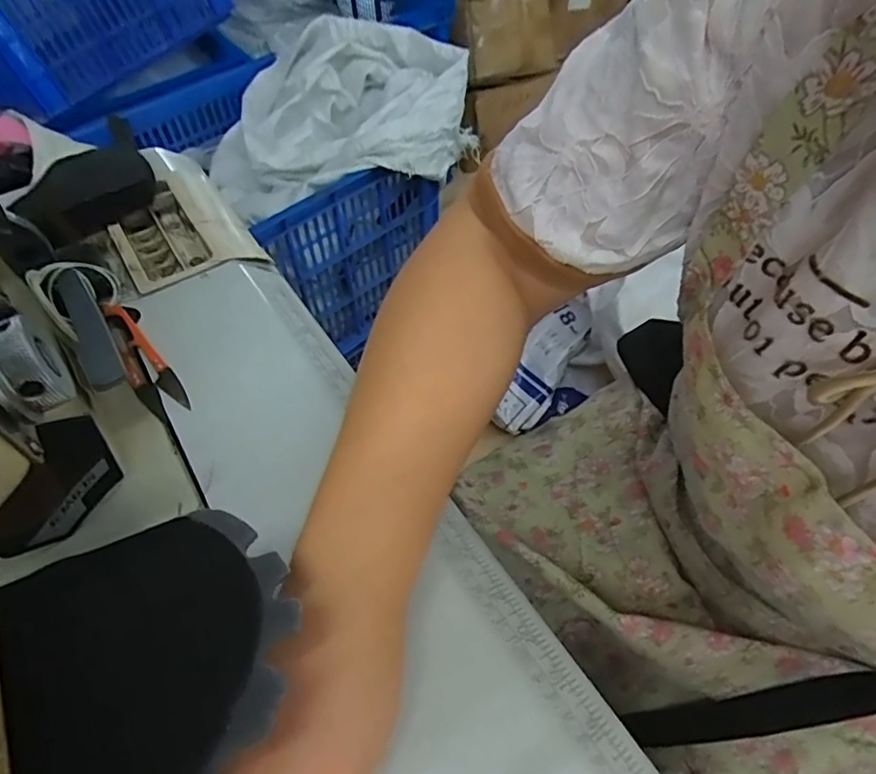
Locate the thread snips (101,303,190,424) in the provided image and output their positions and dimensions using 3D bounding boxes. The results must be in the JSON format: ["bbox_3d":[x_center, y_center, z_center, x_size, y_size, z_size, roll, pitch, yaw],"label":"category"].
[{"bbox_3d":[-0.209,-0.023,0.387,0.026,0.006,0.119,-36,61,-23],"label":"thread snips"}]

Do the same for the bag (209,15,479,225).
[{"bbox_3d":[-0.162,-0.421,0.877,0.385,0.151,0.362,-21,56,-15],"label":"bag"}]

